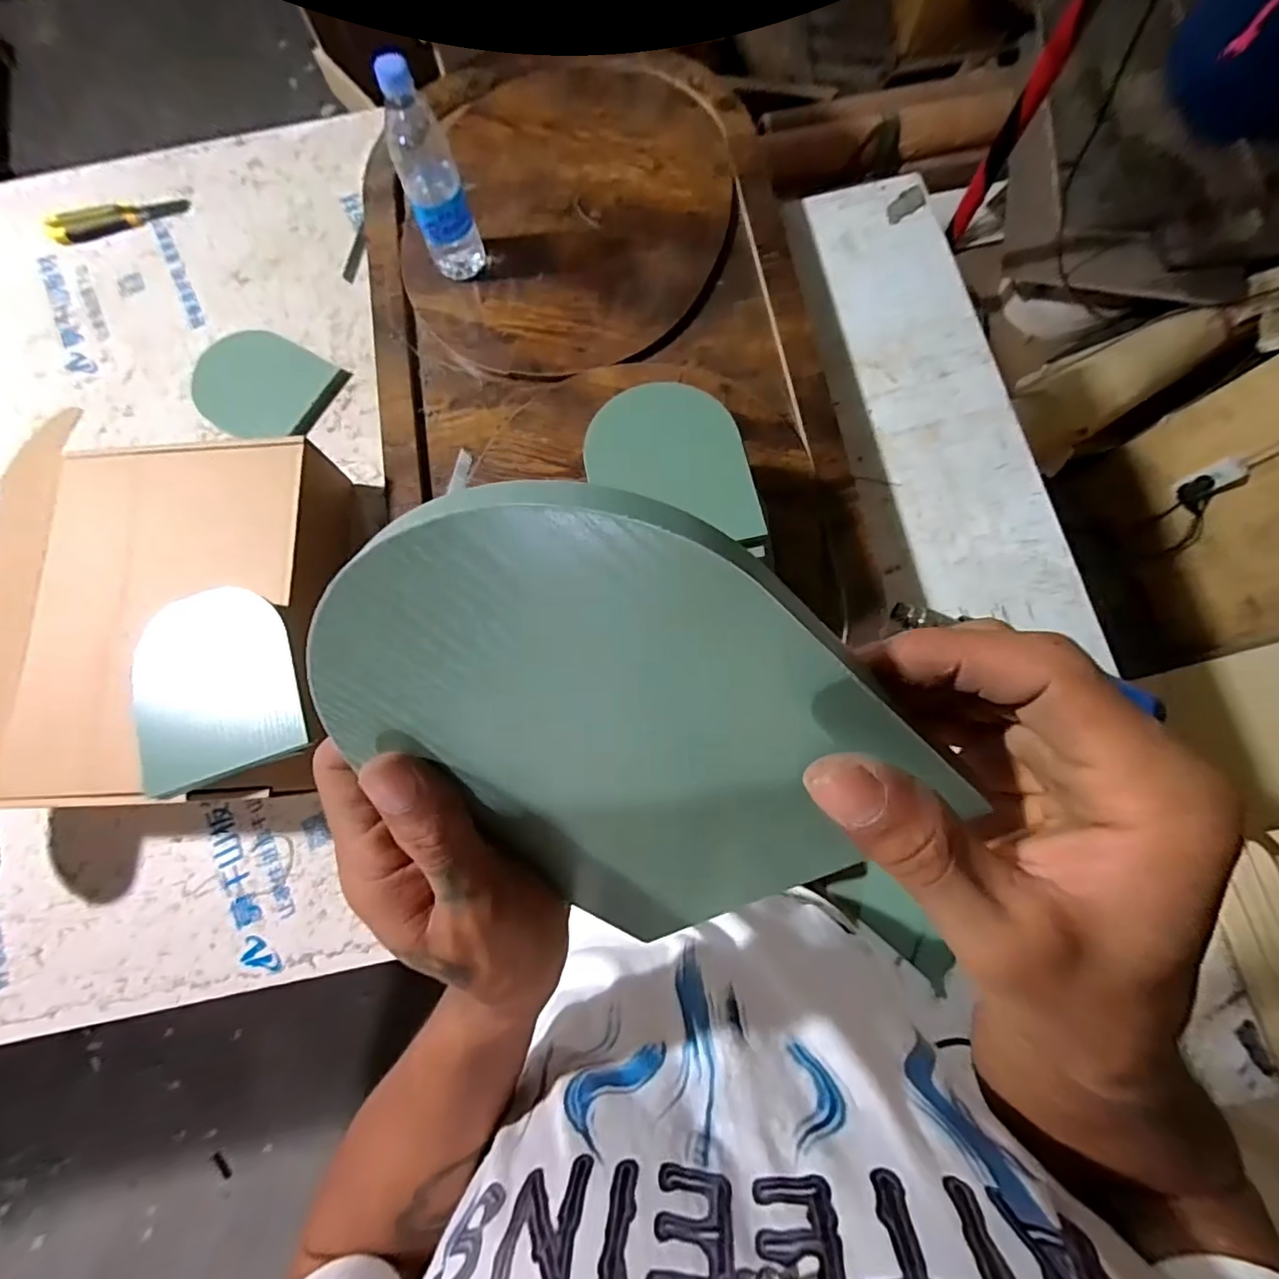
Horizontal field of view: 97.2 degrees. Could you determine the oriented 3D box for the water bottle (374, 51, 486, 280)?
[{"bbox_3d":[-0.238,-0.526,0.651,0.067,0.211,0.071,-21,79,-3],"label":"water bottle"}]

